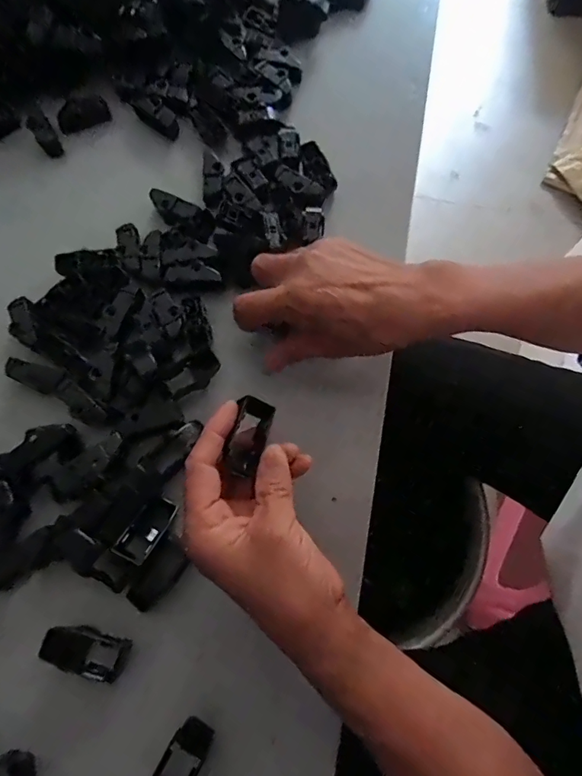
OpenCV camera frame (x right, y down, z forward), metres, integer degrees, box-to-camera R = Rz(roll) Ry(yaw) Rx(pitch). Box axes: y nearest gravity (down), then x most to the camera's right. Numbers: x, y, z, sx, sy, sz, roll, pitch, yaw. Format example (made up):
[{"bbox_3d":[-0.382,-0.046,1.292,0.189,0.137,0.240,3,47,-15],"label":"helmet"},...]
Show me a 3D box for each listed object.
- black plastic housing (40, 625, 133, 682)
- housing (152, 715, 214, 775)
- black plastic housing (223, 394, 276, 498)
[{"bbox_3d":[-0.127,0.163,0.284,0.049,0.014,0.024,18,75,6],"label":"black plastic housing"},{"bbox_3d":[-0.065,0.222,0.272,0.022,0.014,0.048,30,77,9],"label":"housing"},{"bbox_3d":[-0.027,0.032,0.281,0.023,0.021,0.052,16,75,6],"label":"black plastic housing"}]

